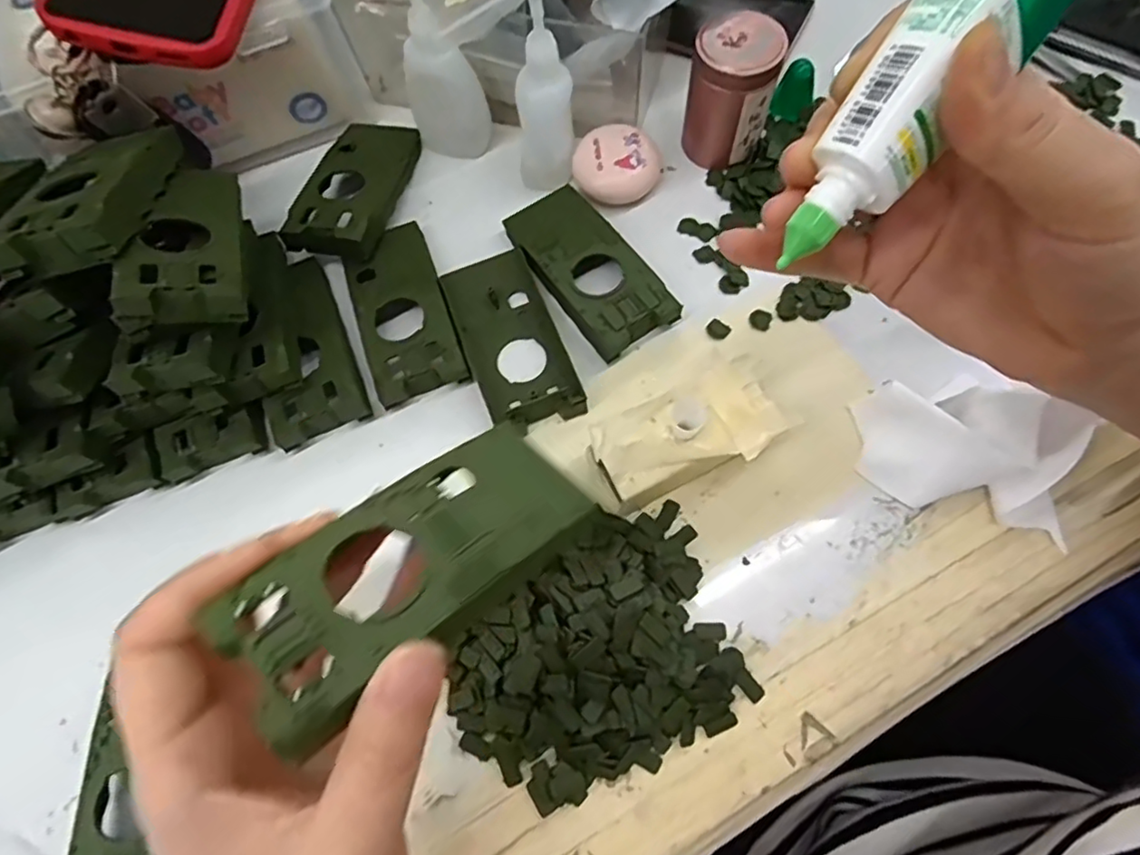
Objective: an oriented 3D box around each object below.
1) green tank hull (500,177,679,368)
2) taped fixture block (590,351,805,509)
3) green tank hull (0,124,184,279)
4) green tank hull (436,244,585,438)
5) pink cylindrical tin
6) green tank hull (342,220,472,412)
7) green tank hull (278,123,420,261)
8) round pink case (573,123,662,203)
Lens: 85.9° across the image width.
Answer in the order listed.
[{"bbox_3d":[0.008,-0.086,0.325,0.049,0.024,0.104,-33,70,-9],"label":"green tank hull"},{"bbox_3d":[0.054,0.005,0.277,0.084,0.043,0.047,-32,71,-9],"label":"taped fixture block"},{"bbox_3d":[-0.203,-0.104,0.267,0.049,0.018,0.103,0,50,2],"label":"green tank hull"},{"bbox_3d":[-0.031,-0.049,0.315,0.048,0.017,0.106,-21,69,-4],"label":"green tank hull"},{"bbox_3d":[0.086,-0.183,0.333,0.044,0.067,0.043,-1,69,4],"label":"pink cylindrical tin"},{"bbox_3d":[-0.088,-0.063,0.323,0.045,0.022,0.104,-21,69,-4],"label":"green tank hull"},{"bbox_3d":[-0.120,-0.139,0.348,0.047,0.018,0.104,8,60,4],"label":"green tank hull"},{"bbox_3d":[0.027,-0.149,0.347,0.048,0.022,0.045,-1,69,4],"label":"round pink case"}]

